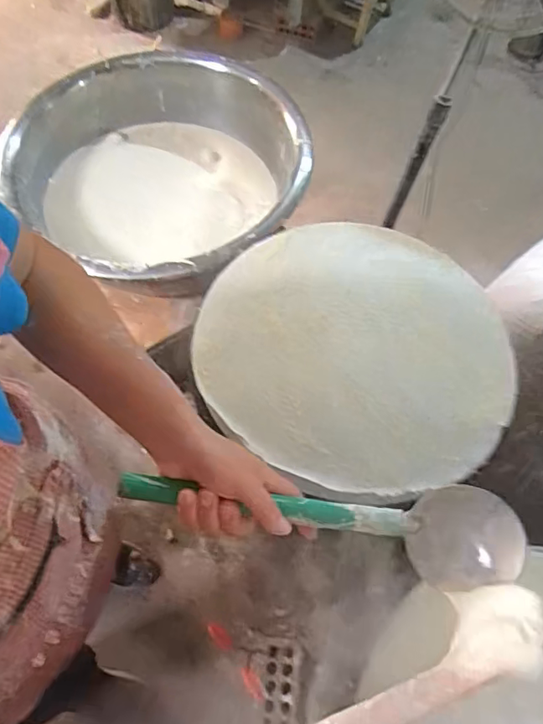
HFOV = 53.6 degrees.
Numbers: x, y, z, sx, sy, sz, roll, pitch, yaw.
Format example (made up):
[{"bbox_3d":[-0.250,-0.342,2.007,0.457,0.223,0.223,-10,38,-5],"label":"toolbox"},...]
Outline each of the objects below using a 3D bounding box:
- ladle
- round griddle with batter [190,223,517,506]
[{"bbox_3d":[0.045,0.127,0.445,0.327,0.064,0.071,12,60,-7],"label":"ladle"},{"bbox_3d":[0.106,-0.025,0.653,0.363,0.013,0.365,2,61,-3],"label":"round griddle with batter"}]

